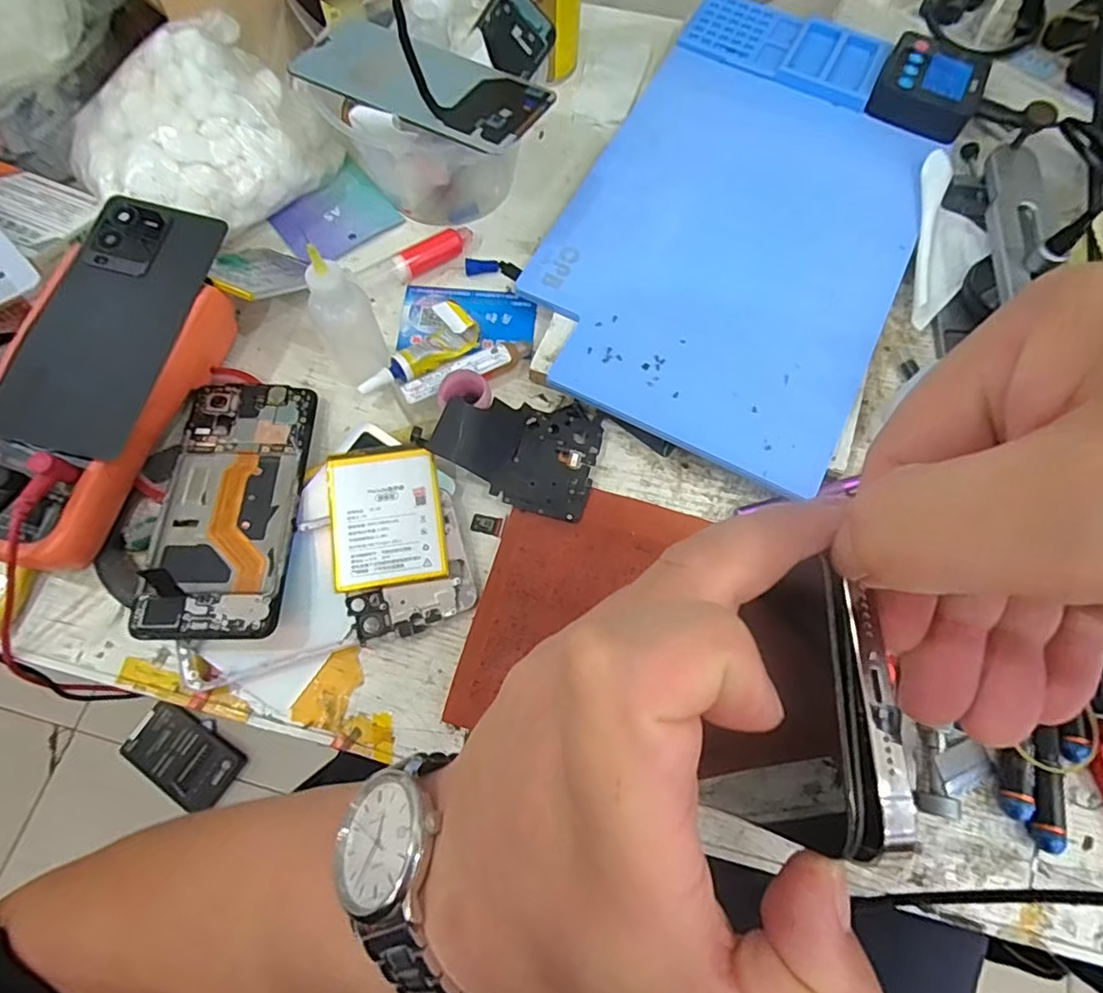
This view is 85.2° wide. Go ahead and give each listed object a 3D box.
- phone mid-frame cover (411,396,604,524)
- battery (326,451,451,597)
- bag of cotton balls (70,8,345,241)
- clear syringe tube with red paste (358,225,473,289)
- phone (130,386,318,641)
[{"bbox_3d":[-0.019,-0.034,0.358,0.094,0.021,0.073,20,67,-6],"label":"phone mid-frame cover"},{"bbox_3d":[-0.093,0.011,0.339,0.060,0.009,0.078,-8,73,-3],"label":"battery"},{"bbox_3d":[-0.230,-0.238,0.396,0.109,0.073,0.149,41,75,13],"label":"bag of cotton balls"},{"bbox_3d":[-0.090,-0.163,0.412,0.080,0.015,0.015,-33,76,-10],"label":"clear syringe tube with red paste"},{"bbox_3d":[-0.177,0.002,0.336,0.070,0.011,0.153,1,63,-4],"label":"phone"}]

